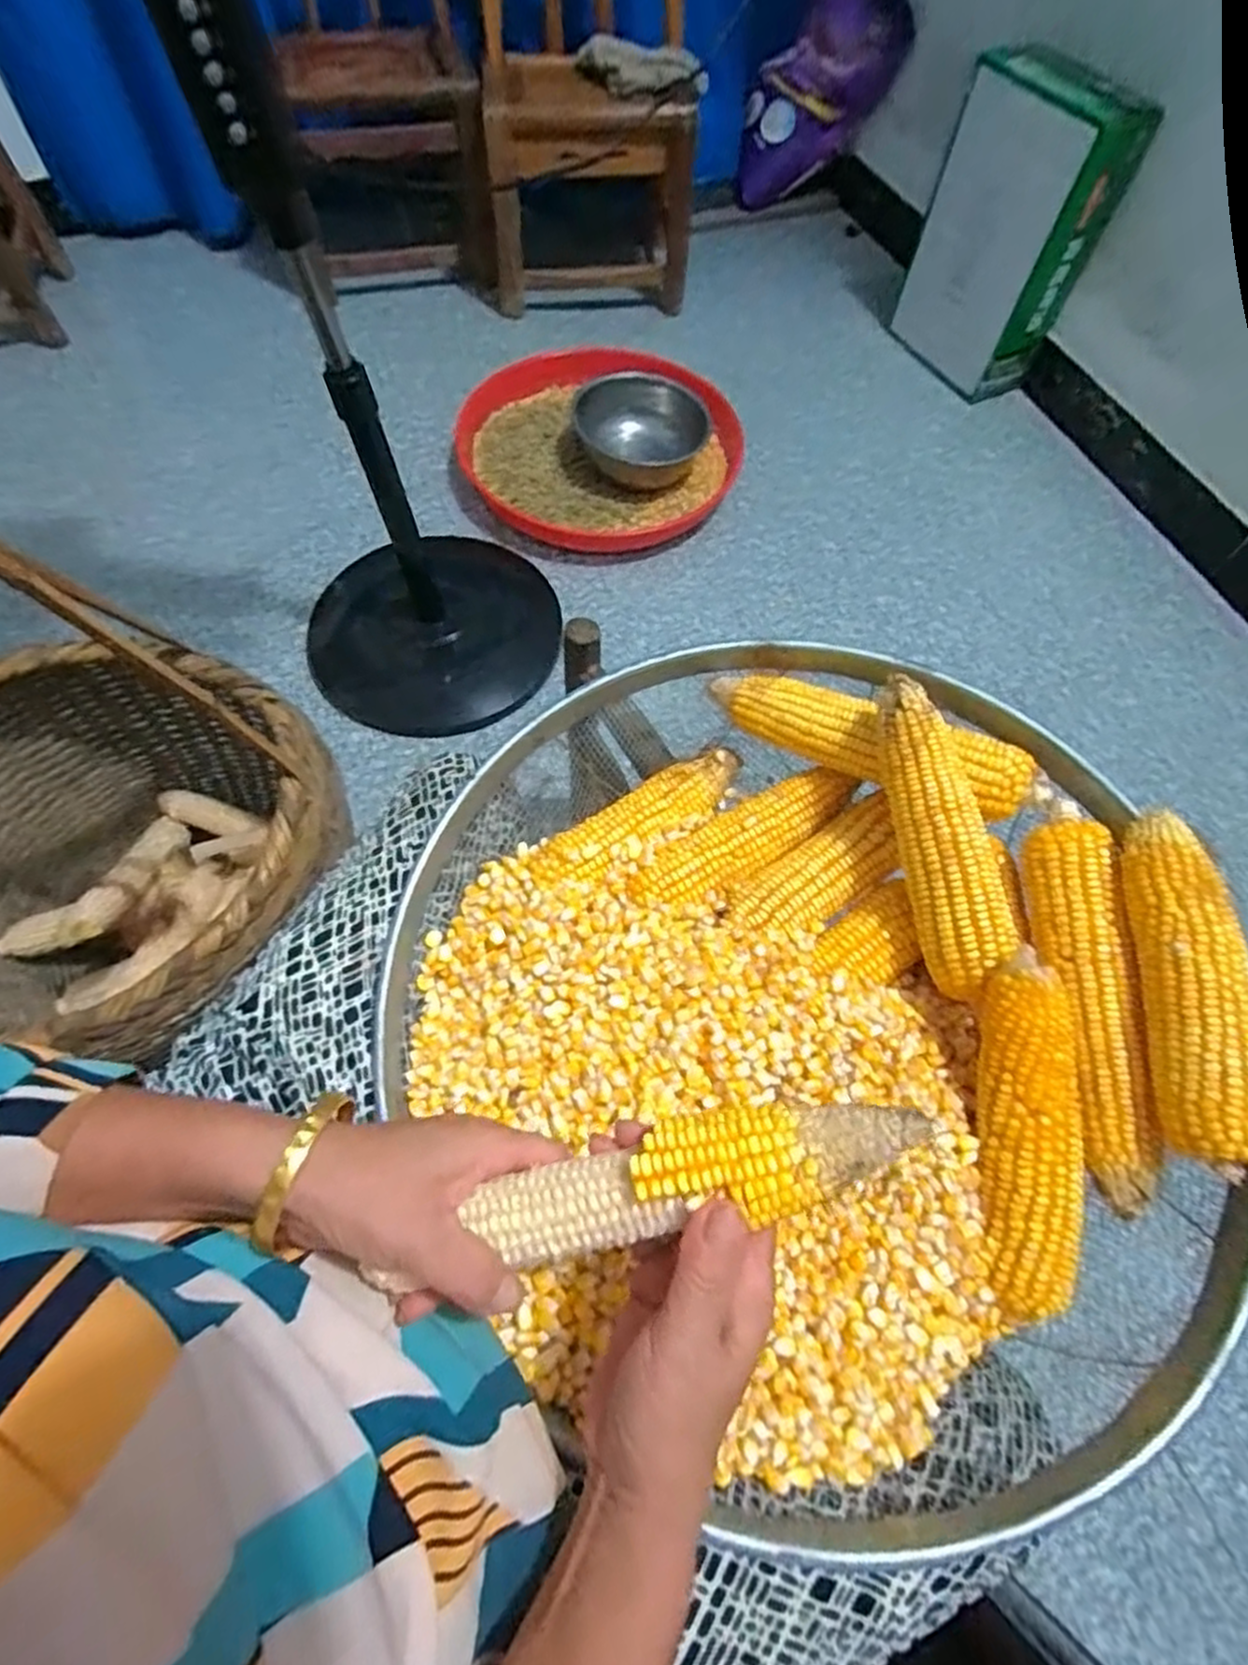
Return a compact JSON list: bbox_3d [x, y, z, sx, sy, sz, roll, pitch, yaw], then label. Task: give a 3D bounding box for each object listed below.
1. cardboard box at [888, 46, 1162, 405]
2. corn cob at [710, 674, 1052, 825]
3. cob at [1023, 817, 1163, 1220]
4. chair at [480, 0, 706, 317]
[{"bbox_3d":[0.629,-0.992,1.198,0.098,0.404,0.287,-22,68,-12],"label":"cardboard box"},{"bbox_3d":[0.178,-0.068,0.516,0.233,0.049,0.049,26,67,10],"label":"corn cob"},{"bbox_3d":[0.287,0.097,0.441,0.045,0.040,0.242,4,65,0],"label":"cob"},{"bbox_3d":[-0.064,-1.318,1.225,0.370,0.592,0.460,-3,65,-3],"label":"chair"}]

